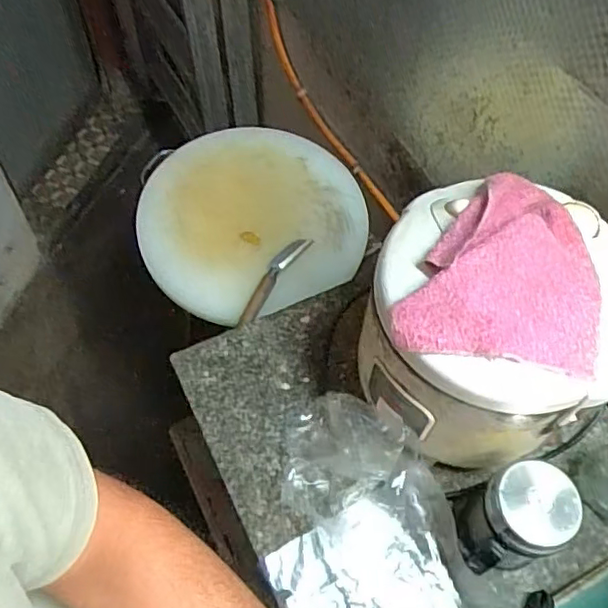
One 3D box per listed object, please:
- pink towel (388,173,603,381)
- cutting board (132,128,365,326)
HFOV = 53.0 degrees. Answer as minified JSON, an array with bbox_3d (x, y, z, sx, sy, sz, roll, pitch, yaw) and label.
[{"bbox_3d":[0.179,-0.044,0.566,0.169,0.052,0.201,8,59,1],"label":"pink towel"},{"bbox_3d":[-0.085,-0.140,0.983,0.358,0.043,0.338,-21,73,-14],"label":"cutting board"}]

